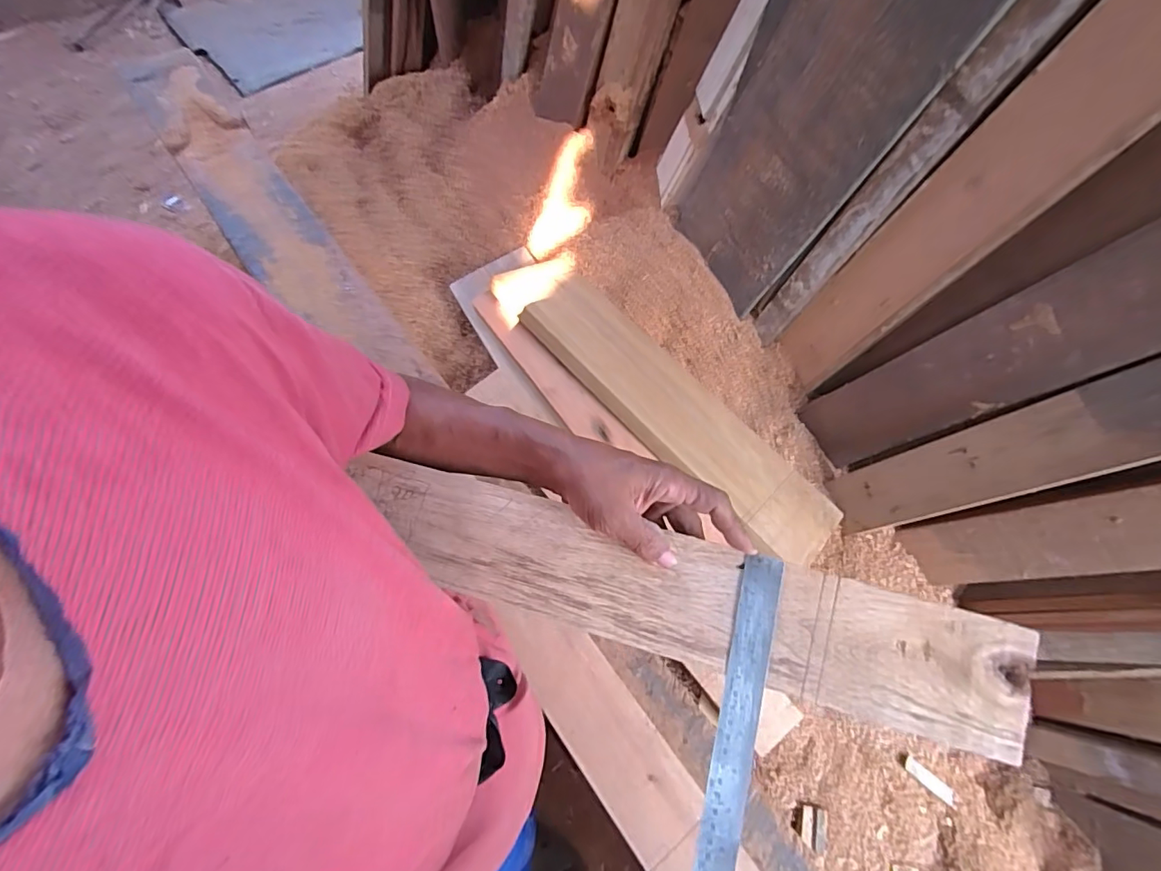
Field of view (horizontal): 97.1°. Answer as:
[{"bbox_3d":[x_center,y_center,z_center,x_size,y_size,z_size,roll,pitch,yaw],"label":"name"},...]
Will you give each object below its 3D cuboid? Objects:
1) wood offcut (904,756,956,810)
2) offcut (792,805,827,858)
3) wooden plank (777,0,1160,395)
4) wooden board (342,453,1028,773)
[{"bbox_3d":[0.580,0.572,0.848,0.109,0.009,0.025,40,70,-4],"label":"wood offcut"},{"bbox_3d":[0.356,0.610,0.800,0.059,0.020,0.059,23,52,4],"label":"offcut"},{"bbox_3d":[0.547,-0.320,0.696,0.039,0.849,0.140,-29,76,-21],"label":"wooden plank"},{"bbox_3d":[0.057,0.118,0.389,0.498,0.028,0.087,14,65,11],"label":"wooden board"}]

